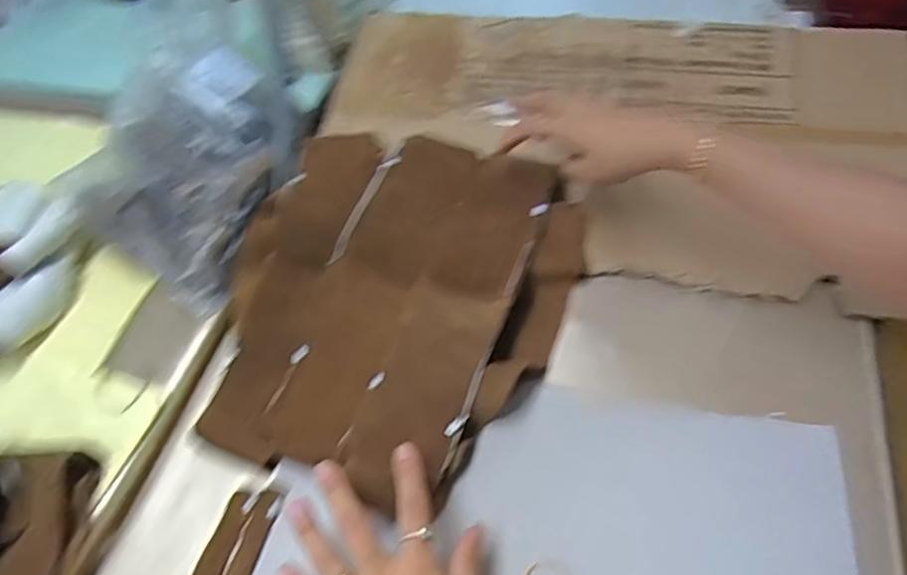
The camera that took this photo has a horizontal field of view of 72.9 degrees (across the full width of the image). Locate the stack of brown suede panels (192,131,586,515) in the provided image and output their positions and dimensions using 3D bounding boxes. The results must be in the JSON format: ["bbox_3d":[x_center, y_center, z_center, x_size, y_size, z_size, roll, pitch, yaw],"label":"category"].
[{"bbox_3d":[-0.054,0.002,0.523,0.278,0.047,0.328,18,58,15],"label":"stack of brown suede panels"}]

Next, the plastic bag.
[{"bbox_3d":[-0.261,-0.125,0.585,0.185,0.095,0.235,15,57,13],"label":"plastic bag"}]

